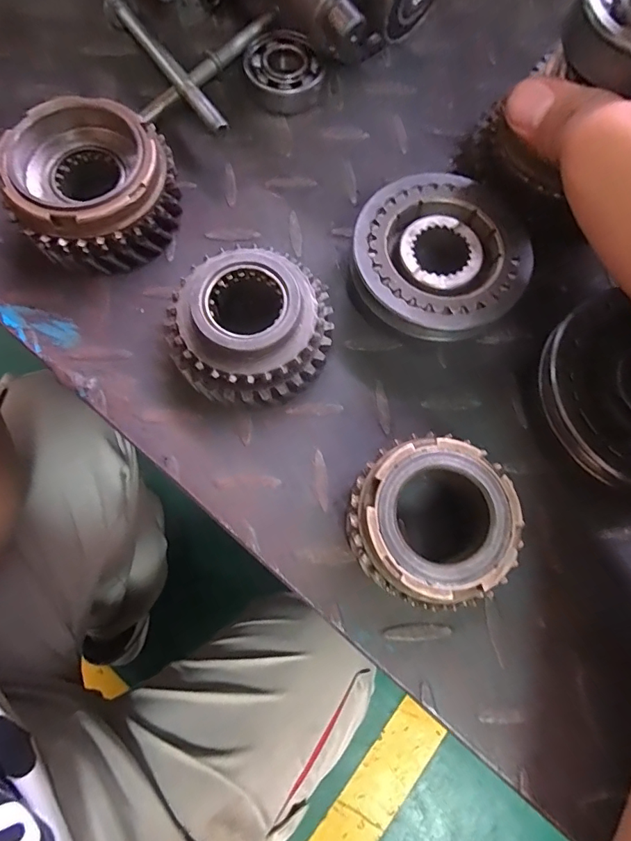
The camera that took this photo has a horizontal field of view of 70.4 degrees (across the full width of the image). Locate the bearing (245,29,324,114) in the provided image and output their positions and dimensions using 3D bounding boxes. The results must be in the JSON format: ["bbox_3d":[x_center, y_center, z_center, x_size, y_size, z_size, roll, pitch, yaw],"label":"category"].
[{"bbox_3d":[-0.015,-0.167,0.216,0.035,0.012,0.038,-12,74,-4],"label":"bearing"}]

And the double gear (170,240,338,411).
[{"bbox_3d":[-0.024,-0.034,0.170,0.058,0.029,0.052,1,75,-1],"label":"double gear"}]

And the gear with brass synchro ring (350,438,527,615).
[{"bbox_3d":[0.038,0.034,0.154,0.053,0.028,0.053,0,75,-1],"label":"gear with brass synchro ring"}]

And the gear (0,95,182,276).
[{"bbox_3d":[-0.088,-0.095,0.183,0.061,0.032,0.058,0,75,-1],"label":"gear"}]

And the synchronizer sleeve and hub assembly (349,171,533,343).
[{"bbox_3d":[0.049,-0.064,0.184,0.068,0.023,0.067,0,74,0],"label":"synchronizer sleeve and hub assembly"}]

